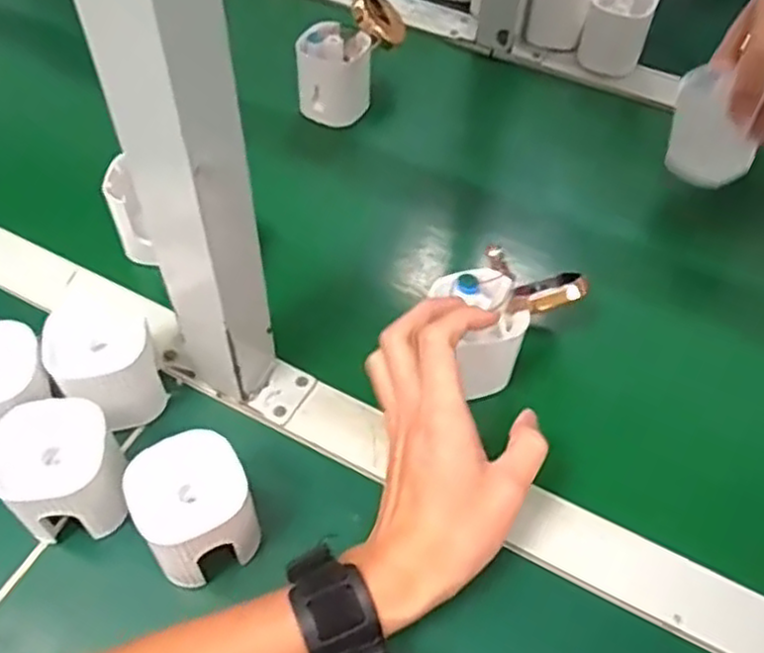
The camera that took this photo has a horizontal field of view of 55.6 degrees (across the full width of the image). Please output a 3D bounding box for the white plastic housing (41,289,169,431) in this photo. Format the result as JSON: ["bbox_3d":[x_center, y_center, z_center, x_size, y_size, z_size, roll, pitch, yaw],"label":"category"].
[{"bbox_3d":[-0.158,0.021,0.413,0.056,0.060,0.057,-35,61,-26],"label":"white plastic housing"}]

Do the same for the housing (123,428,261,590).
[{"bbox_3d":[-0.094,0.098,0.376,0.058,0.078,0.057,-29,58,-23],"label":"housing"}]

